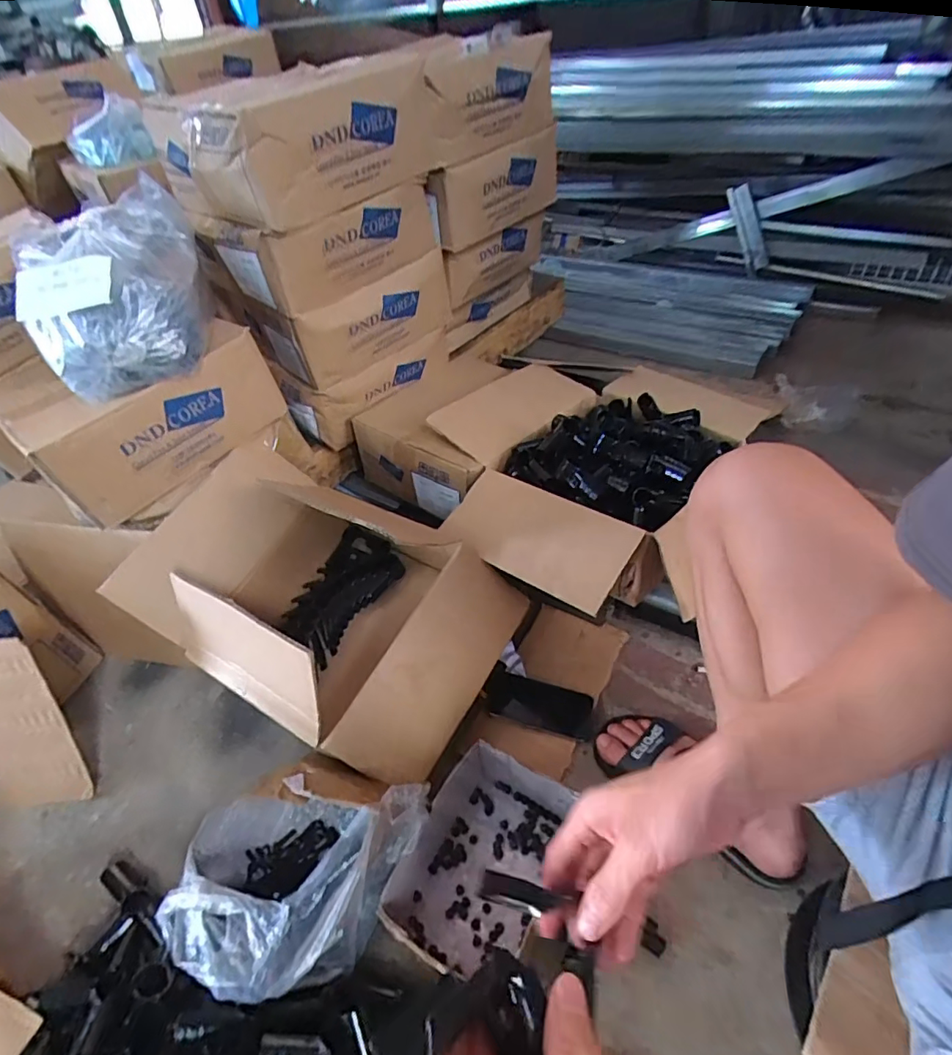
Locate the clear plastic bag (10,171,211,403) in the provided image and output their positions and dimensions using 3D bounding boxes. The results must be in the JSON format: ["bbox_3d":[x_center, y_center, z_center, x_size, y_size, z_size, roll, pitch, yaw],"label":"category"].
[{"bbox_3d":[-0.469,-0.307,0.708,0.214,0.163,0.210,-22,46,-15],"label":"clear plastic bag"}]

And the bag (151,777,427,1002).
[{"bbox_3d":[-0.187,0.380,0.580,0.250,0.150,0.200,-1,44,6],"label":"bag"}]

